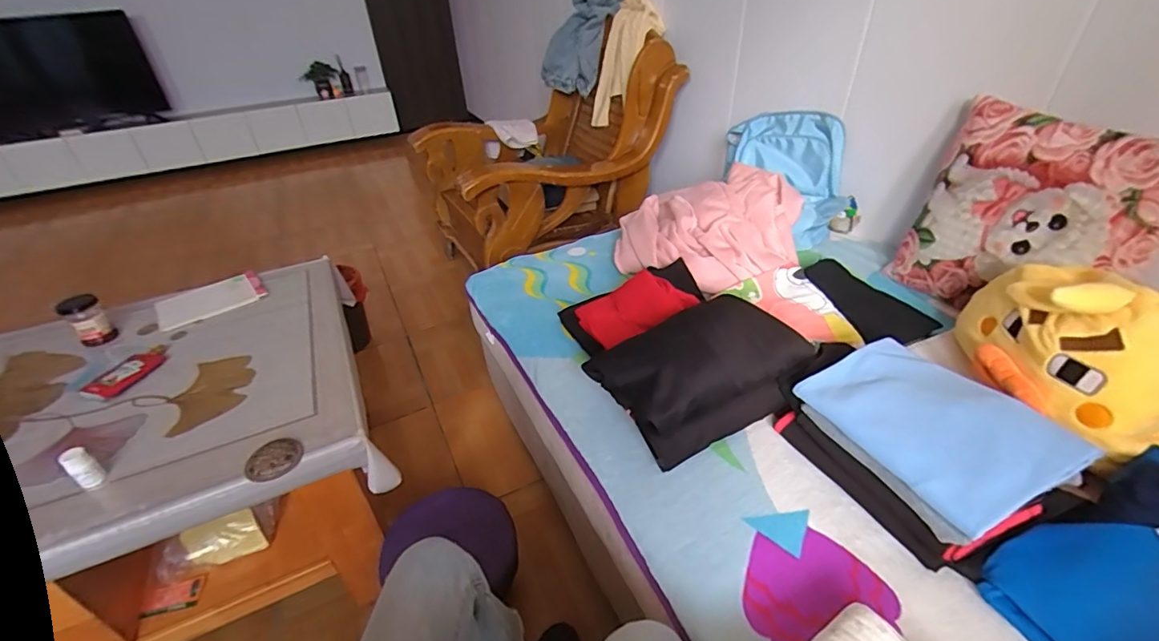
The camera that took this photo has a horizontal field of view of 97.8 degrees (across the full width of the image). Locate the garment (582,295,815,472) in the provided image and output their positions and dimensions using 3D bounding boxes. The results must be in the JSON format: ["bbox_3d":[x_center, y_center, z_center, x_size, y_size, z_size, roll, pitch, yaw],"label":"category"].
[{"bbox_3d":[0.186,0.083,0.801,0.295,0.163,0.175,-18,38,-20],"label":"garment"}]

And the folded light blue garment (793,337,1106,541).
[{"bbox_3d":[0.426,0.125,0.630,0.170,0.035,0.254,-33,37,0],"label":"folded light blue garment"}]

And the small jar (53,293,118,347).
[{"bbox_3d":[-0.958,-0.003,0.983,0.059,0.102,0.058,-2,36,2],"label":"small jar"}]

